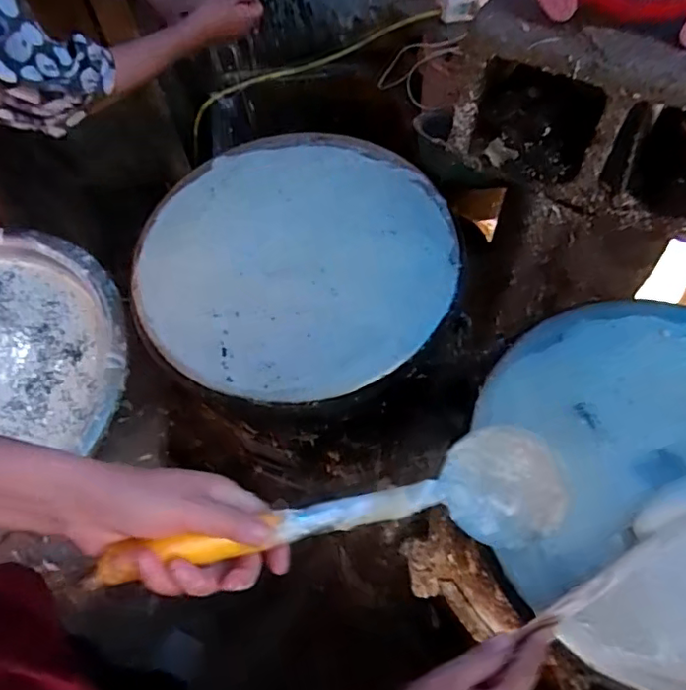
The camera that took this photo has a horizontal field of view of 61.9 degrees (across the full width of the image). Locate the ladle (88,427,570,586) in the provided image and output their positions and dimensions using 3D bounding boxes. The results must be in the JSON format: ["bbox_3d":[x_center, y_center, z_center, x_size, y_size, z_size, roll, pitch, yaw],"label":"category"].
[{"bbox_3d":[0.007,0.131,0.424,0.343,0.058,0.082,-6,60,-20],"label":"ladle"}]

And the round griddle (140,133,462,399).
[{"bbox_3d":[-0.058,-0.118,0.672,0.361,0.040,0.364,-1,61,2],"label":"round griddle"}]

